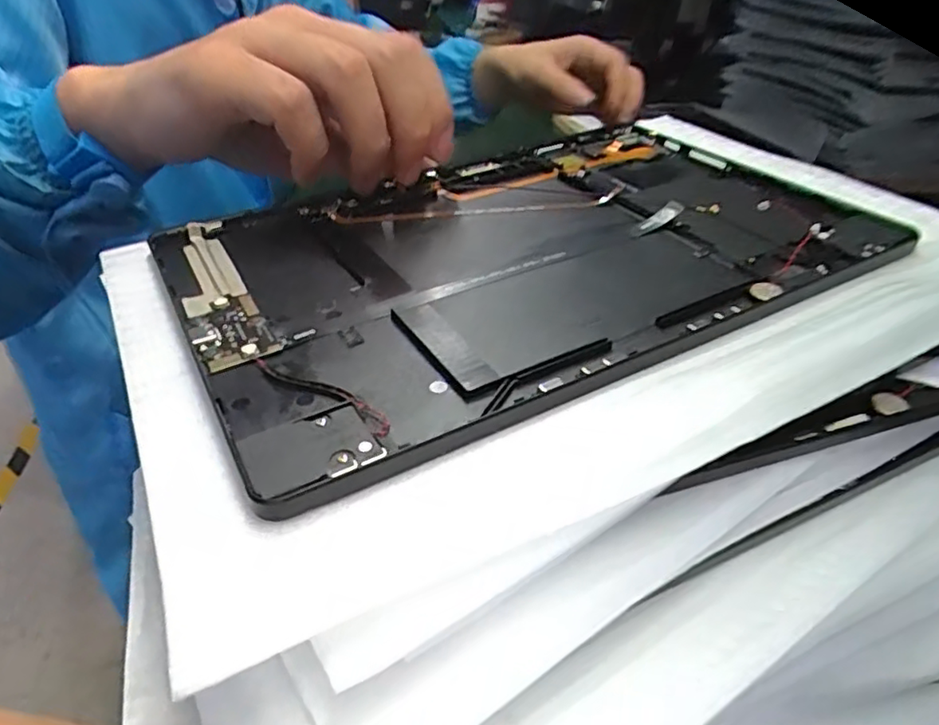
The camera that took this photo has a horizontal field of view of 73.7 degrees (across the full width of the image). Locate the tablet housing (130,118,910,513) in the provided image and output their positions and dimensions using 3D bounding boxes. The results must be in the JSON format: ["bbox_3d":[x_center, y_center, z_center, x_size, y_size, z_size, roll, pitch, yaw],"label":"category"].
[{"bbox_3d":[0.015,-0.042,0.221,0.221,0.011,0.149,-18,38,-24],"label":"tablet housing"}]

